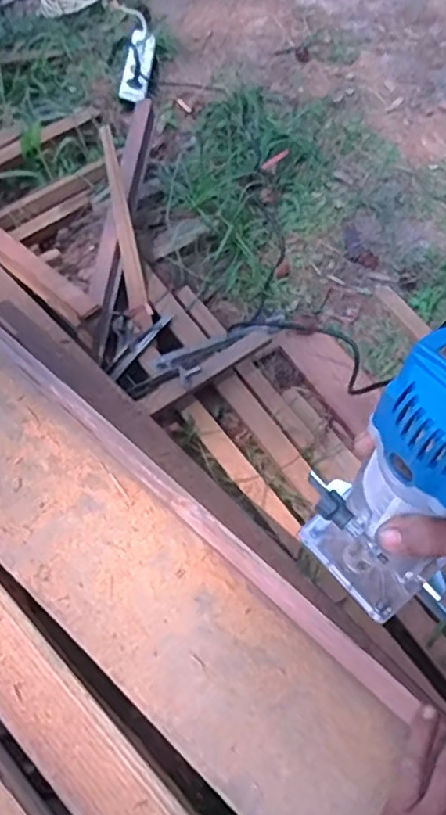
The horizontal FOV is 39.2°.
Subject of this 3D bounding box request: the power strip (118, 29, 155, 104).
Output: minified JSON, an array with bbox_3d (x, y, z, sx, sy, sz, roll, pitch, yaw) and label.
[{"bbox_3d":[-0.202,-0.812,1.488,0.065,0.036,0.268,1,57,5],"label":"power strip"}]

